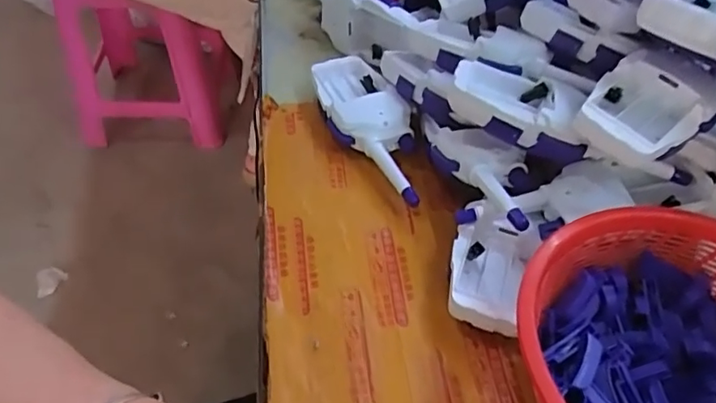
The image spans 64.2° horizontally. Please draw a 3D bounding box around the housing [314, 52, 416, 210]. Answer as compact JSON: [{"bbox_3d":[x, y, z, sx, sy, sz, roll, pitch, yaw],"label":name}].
[{"bbox_3d":[0.008,-0.062,0.468,0.068,0.038,0.159,-7,48,-11],"label":"housing"}]

